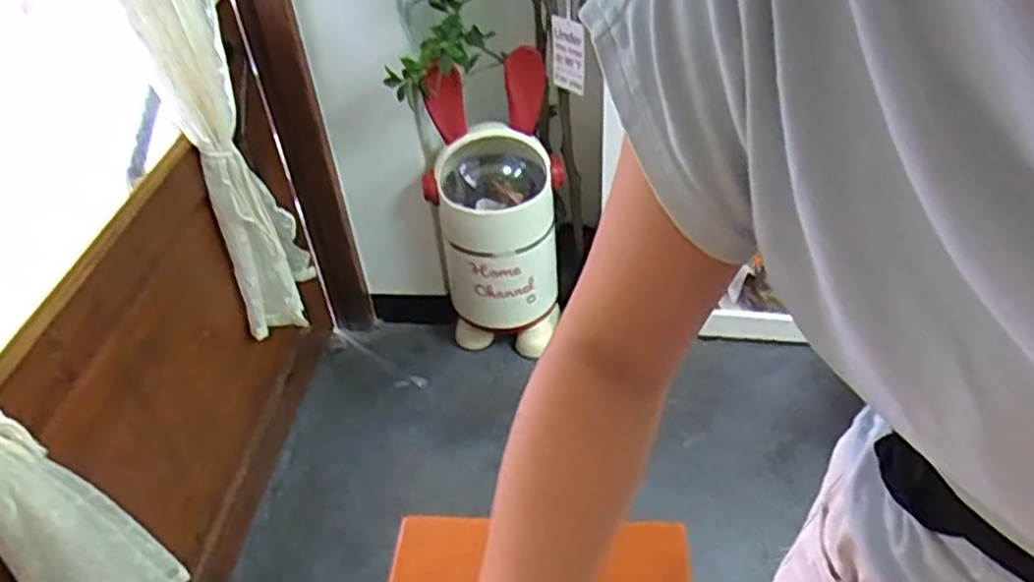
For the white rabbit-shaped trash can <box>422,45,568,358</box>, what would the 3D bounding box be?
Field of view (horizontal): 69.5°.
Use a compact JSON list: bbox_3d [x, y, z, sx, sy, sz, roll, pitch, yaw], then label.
[{"bbox_3d":[-0.042,-0.148,1.593,0.275,0.688,0.219,-4,42,-1],"label":"white rabbit-shaped trash can"}]

